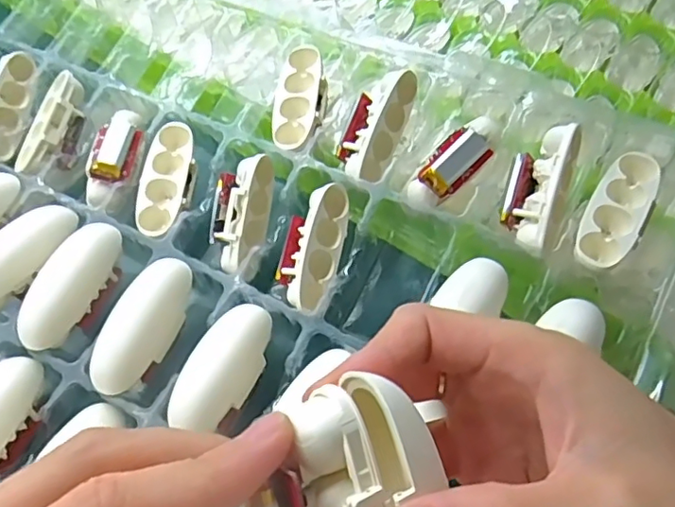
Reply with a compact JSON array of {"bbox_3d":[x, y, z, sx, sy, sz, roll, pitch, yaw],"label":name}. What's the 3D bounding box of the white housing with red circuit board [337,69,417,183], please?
[{"bbox_3d":[0.020,-0.067,0.299,0.027,0.017,0.061,26,87,16],"label":"white housing with red circuit board"}]

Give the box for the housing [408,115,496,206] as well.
[{"bbox_3d":[0.058,-0.047,0.283,0.021,0.016,0.057,41,82,23],"label":"housing"}]

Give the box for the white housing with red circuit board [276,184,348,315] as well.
[{"bbox_3d":[-0.012,-0.004,0.285,0.028,0.016,0.064,15,74,10],"label":"white housing with red circuit board"}]

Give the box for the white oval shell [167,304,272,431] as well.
[{"bbox_3d":[-0.050,0.049,0.256,0.026,0.015,0.062,21,60,14],"label":"white oval shell"}]

